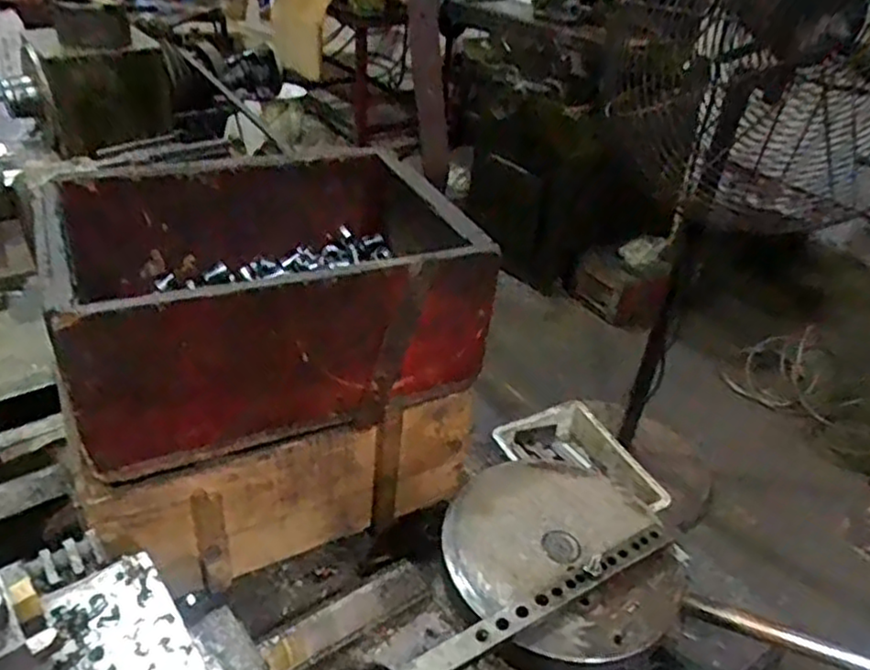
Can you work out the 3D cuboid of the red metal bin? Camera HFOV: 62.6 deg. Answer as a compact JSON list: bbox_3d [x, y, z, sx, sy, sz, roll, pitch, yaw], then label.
[{"bbox_3d":[-0.152,-0.046,0.663,0.352,0.157,0.245,-14,39,-24],"label":"red metal bin"}]

